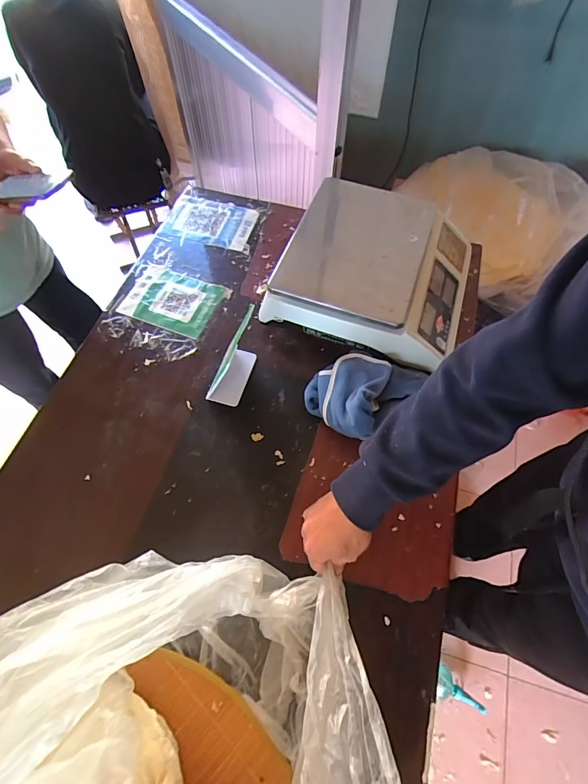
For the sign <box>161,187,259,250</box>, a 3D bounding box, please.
[{"bbox_3d":[-0.182,-0.385,0.860,0.187,0.010,0.145,13,63,7],"label":"sign"}]

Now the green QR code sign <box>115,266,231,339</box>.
[{"bbox_3d":[-0.239,-0.183,0.761,0.184,0.005,0.129,18,64,9],"label":"green QR code sign"}]

